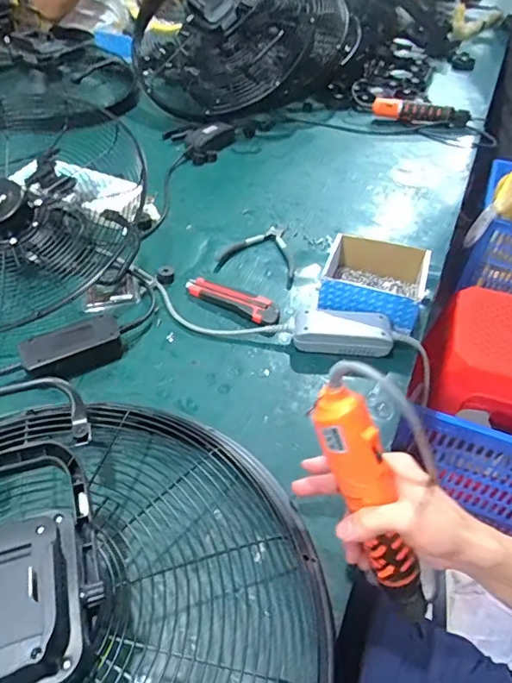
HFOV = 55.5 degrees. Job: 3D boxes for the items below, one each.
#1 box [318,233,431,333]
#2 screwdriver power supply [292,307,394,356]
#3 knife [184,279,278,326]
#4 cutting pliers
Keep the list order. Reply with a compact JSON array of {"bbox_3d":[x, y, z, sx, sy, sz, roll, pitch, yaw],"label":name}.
[{"bbox_3d":[0.166,-0.085,0.687,0.138,0.074,0.131,19,48,14],"label":"box"},{"bbox_3d":[0.112,-0.013,0.640,0.123,0.043,0.057,8,46,4],"label":"screwdriver power supply"},{"bbox_3d":[-0.034,-0.062,0.691,0.153,0.020,0.033,28,51,21],"label":"knife"},{"bbox_3d":[0.000,-0.145,0.782,0.122,0.013,0.145,5,46,1],"label":"cutting pliers"}]

